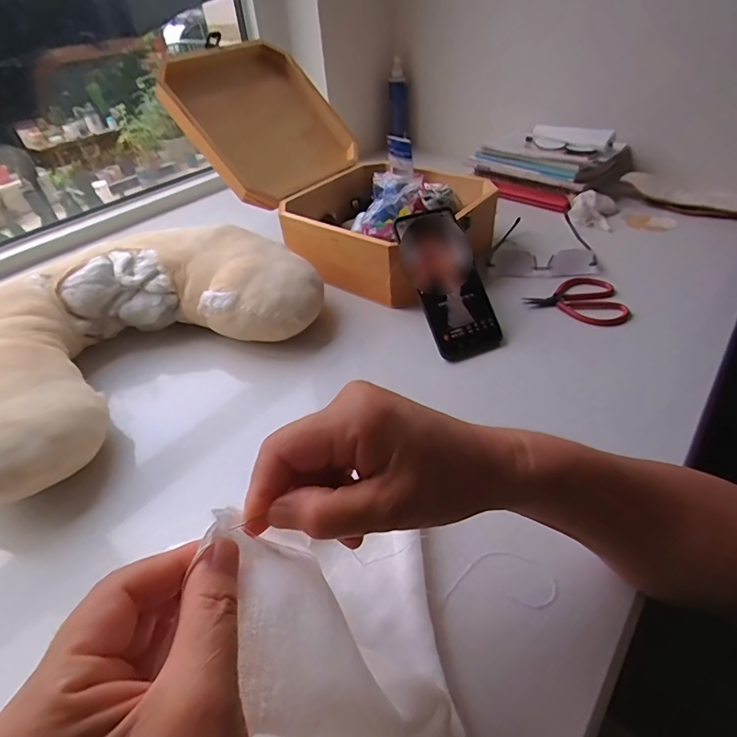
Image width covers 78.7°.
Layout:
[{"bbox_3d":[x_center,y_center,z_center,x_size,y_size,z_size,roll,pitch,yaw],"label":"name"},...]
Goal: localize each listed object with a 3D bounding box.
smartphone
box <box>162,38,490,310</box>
[{"bbox_3d":[0.088,-0.093,0.484,0.076,0.164,0.017,-20,0,-12],"label":"smartphone"},{"bbox_3d":[-0.057,-0.291,0.640,0.445,0.213,0.267,25,49,29],"label":"box"}]

